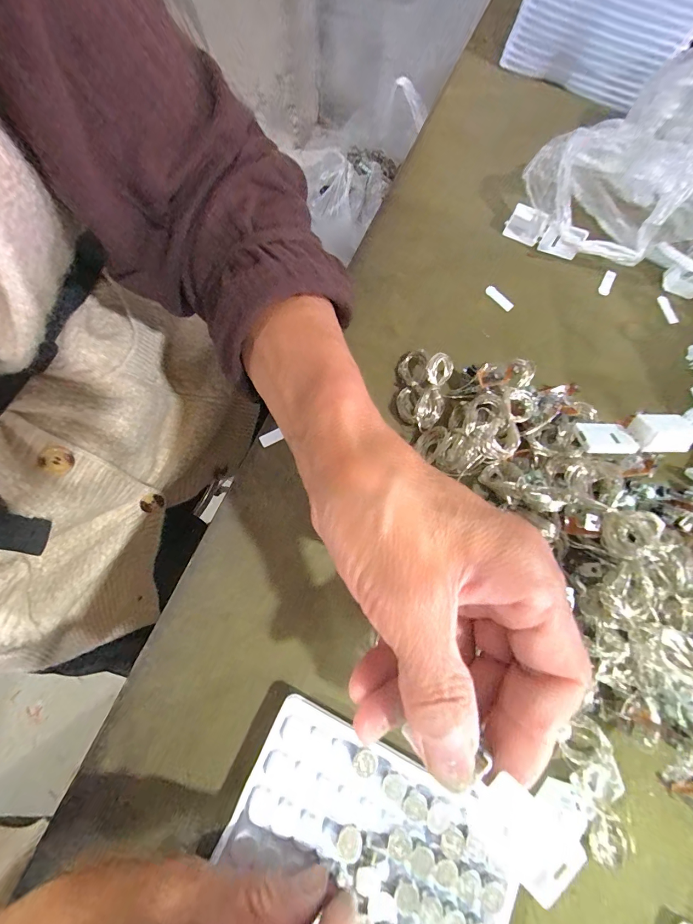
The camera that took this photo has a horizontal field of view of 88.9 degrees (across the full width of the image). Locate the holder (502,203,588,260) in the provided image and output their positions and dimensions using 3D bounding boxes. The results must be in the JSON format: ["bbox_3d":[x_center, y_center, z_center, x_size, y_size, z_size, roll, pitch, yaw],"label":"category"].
[{"bbox_3d":[0.142,-0.165,0.254,0.053,0.022,0.006,30,76,5],"label":"holder"}]

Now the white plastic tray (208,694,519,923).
[{"bbox_3d":[0.008,0.183,0.158,0.126,0.006,0.091,25,74,6],"label":"white plastic tray"}]

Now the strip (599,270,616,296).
[{"bbox_3d":[0.189,-0.130,0.257,0.008,0.004,0.019,26,86,6],"label":"strip"}]

